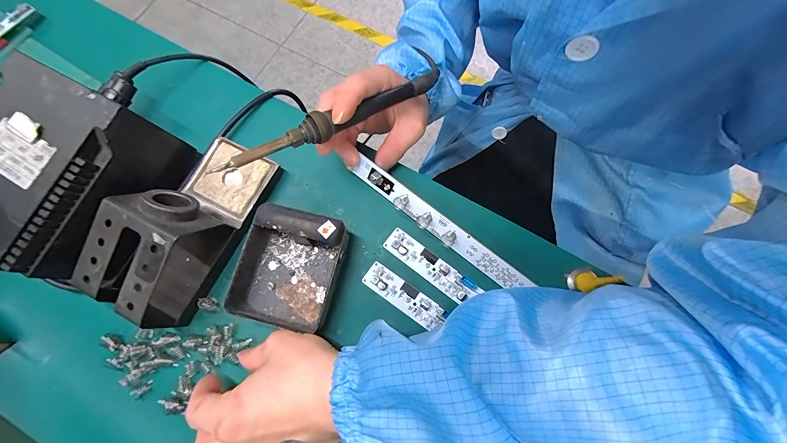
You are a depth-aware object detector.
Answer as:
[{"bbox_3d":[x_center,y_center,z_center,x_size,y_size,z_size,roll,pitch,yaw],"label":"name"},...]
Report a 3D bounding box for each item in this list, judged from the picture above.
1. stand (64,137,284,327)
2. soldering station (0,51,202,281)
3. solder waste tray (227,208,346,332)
[{"bbox_3d":[-0.173,-0.001,0.271,0.079,0.068,0.166,26,77,8],"label":"stand"},{"bbox_3d":[-0.261,-0.038,0.273,0.121,0.086,0.144,24,77,8],"label":"soldering station"},{"bbox_3d":[-0.087,0.038,0.275,0.077,0.037,0.091,15,76,6],"label":"solder waste tray"}]

